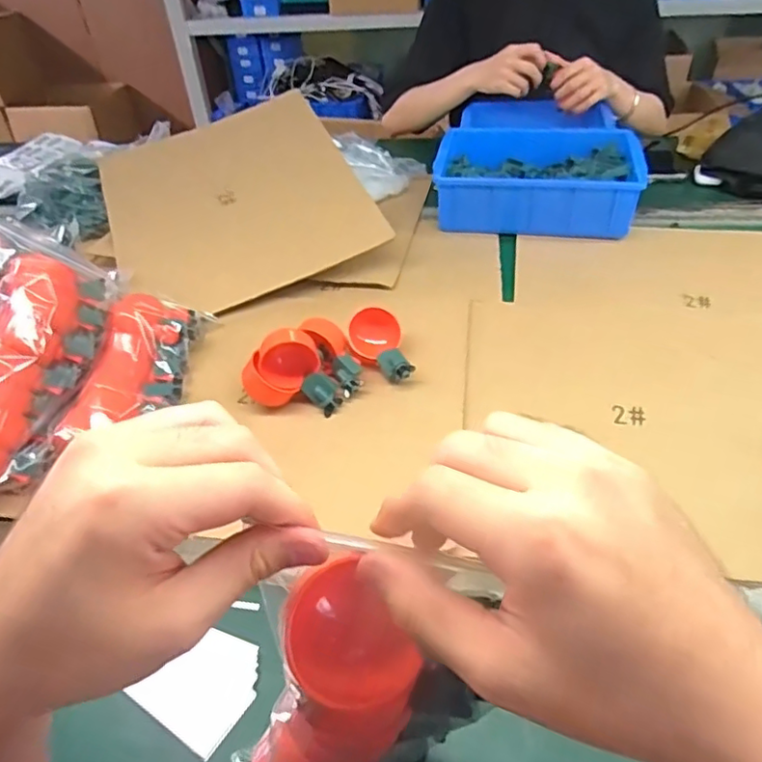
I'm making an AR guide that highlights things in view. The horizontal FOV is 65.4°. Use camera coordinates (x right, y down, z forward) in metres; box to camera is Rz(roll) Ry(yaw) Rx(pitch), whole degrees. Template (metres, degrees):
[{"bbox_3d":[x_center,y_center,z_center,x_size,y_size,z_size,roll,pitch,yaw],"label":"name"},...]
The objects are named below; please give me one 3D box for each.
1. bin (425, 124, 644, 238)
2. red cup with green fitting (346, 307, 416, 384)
[{"bbox_3d":[0.240,-0.318,0.928,0.291,0.083,0.236,7,44,12],"label":"bin"},{"bbox_3d":[-0.003,-0.035,0.661,0.063,0.048,0.091,-10,43,-6],"label":"red cup with green fitting"}]

